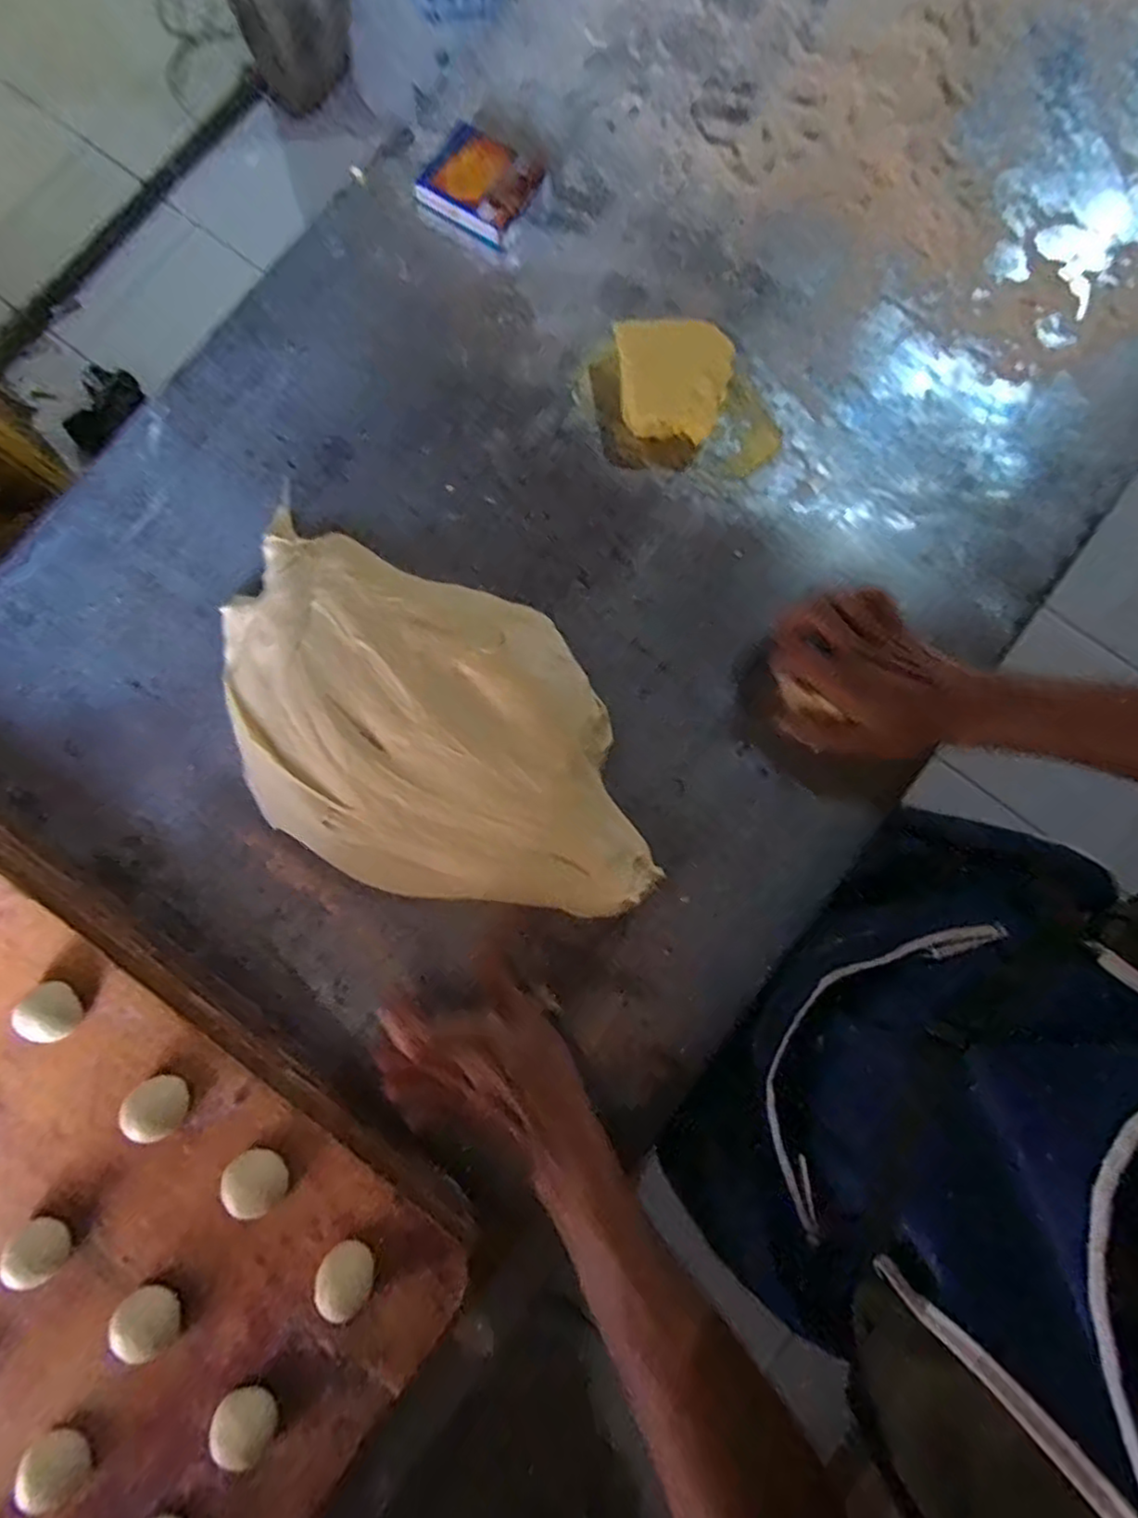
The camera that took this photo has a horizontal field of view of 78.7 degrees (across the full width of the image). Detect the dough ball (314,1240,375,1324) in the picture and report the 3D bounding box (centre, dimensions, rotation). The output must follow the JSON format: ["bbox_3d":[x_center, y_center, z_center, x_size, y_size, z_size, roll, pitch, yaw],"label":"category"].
[{"bbox_3d":[-0.126,0.293,0.390,0.031,0.020,0.028,28,80,5],"label":"dough ball"}]

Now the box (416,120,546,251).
[{"bbox_3d":[-0.069,-0.446,0.535,0.080,0.017,0.074,31,81,6],"label":"box"}]

